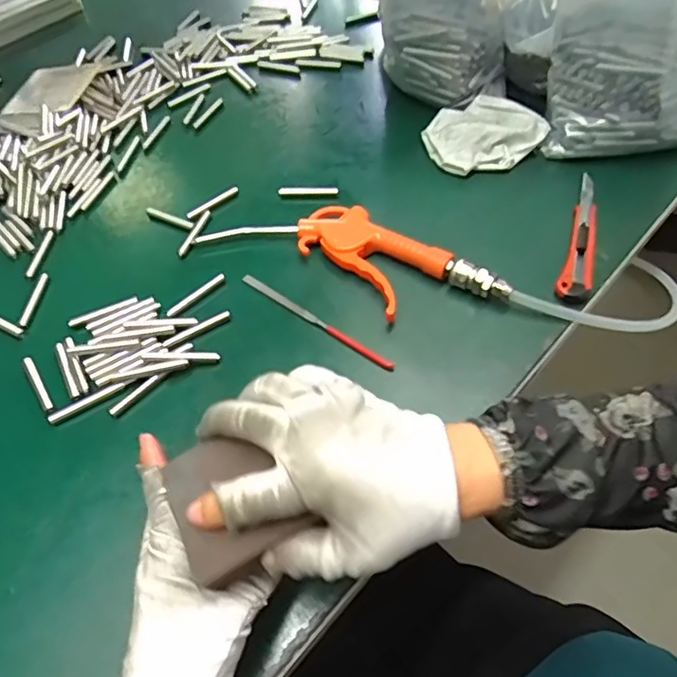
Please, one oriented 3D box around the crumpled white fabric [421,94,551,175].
[{"bbox_3d":[0.146,-0.206,0.538,0.109,0.037,0.089,-13,55,-5],"label":"crumpled white fabric"}]

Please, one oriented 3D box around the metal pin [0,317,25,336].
[{"bbox_3d":[-0.294,-0.016,0.458,0.058,0.004,0.008,23,60,19],"label":"metal pin"}]

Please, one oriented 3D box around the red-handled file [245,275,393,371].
[{"bbox_3d":[-0.020,-0.015,0.437,0.156,0.006,0.009,32,63,23],"label":"red-handled file"}]

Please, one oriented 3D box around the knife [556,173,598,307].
[{"bbox_3d":[0.212,-0.087,0.459,0.025,0.019,0.156,18,58,16],"label":"knife"}]

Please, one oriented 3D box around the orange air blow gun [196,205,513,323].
[{"bbox_3d":[0.008,-0.073,0.460,0.259,0.028,0.088,29,62,22],"label":"orange air blow gun"}]

